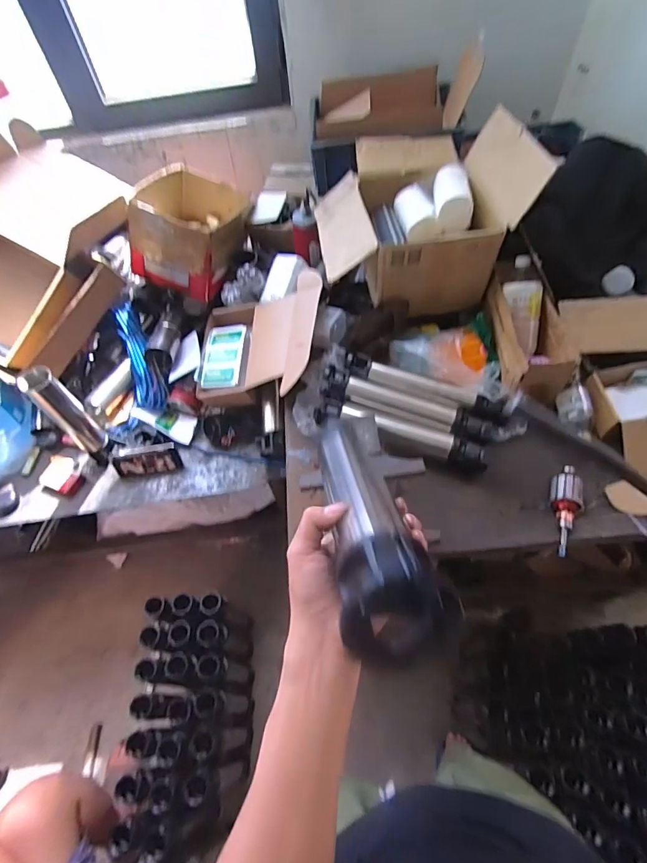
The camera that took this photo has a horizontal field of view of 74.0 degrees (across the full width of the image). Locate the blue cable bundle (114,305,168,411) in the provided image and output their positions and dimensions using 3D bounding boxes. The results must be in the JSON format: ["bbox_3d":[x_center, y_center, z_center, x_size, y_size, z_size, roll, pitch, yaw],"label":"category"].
[{"bbox_3d":[-0.489,-0.202,1.129,0.084,0.058,0.317,-20,79,-9],"label":"blue cable bundle"}]

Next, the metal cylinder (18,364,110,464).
[{"bbox_3d":[-0.576,-0.029,0.986,0.073,0.277,0.066,36,66,24],"label":"metal cylinder"}]

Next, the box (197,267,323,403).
[{"bbox_3d":[-0.163,-0.218,1.042,0.306,0.147,0.346,1,57,5],"label":"box"}]

